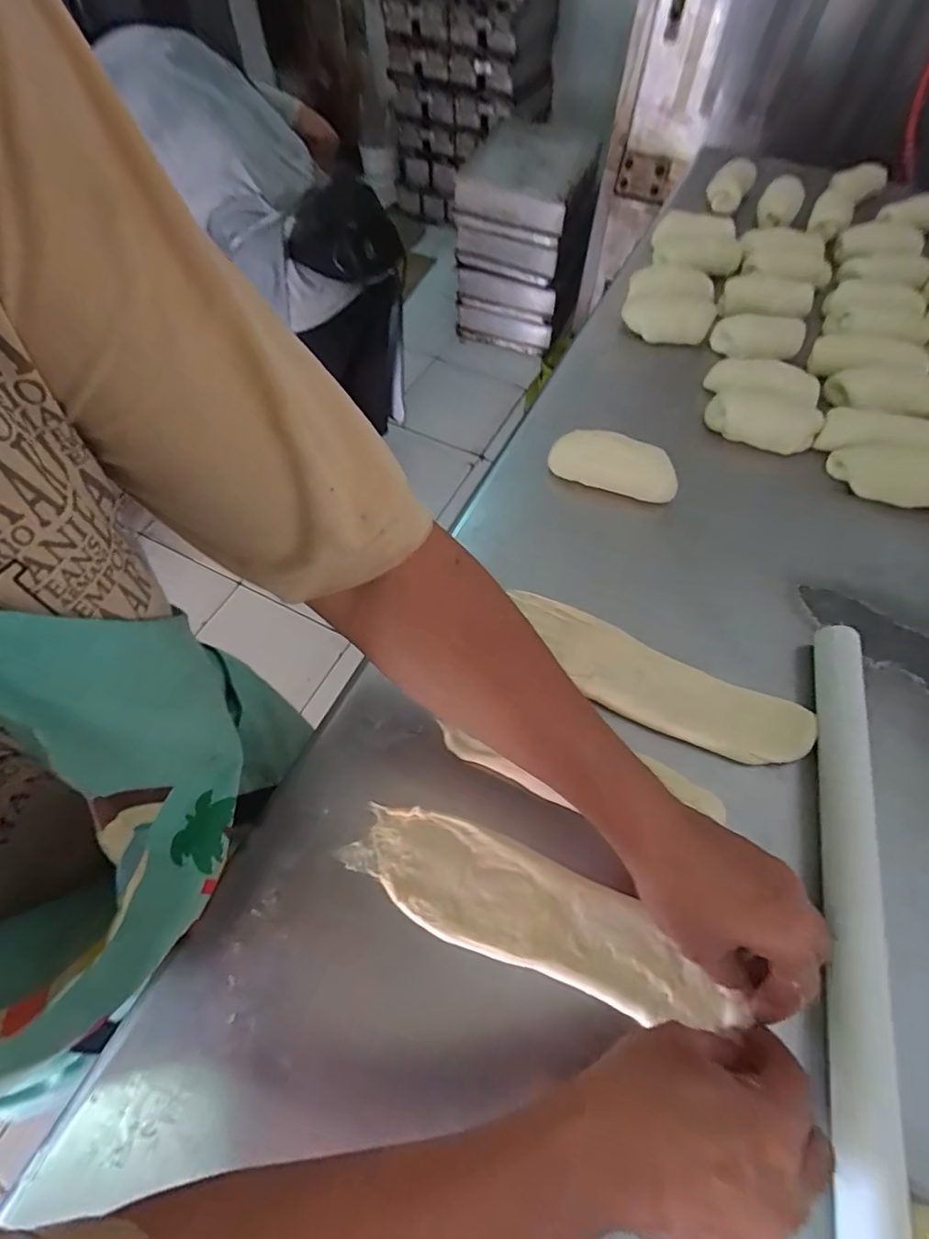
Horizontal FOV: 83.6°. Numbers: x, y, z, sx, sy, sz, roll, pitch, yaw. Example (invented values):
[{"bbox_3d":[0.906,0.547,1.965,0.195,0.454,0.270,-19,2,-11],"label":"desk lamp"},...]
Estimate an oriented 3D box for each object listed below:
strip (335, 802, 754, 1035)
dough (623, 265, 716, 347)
[{"bbox_3d":[0.044,0.194,0.344,0.253,0.011,0.068,20,62,12],"label":"strip"},{"bbox_3d":[0.269,-0.418,0.681,0.110,0.034,0.119,14,61,8],"label":"dough"}]

